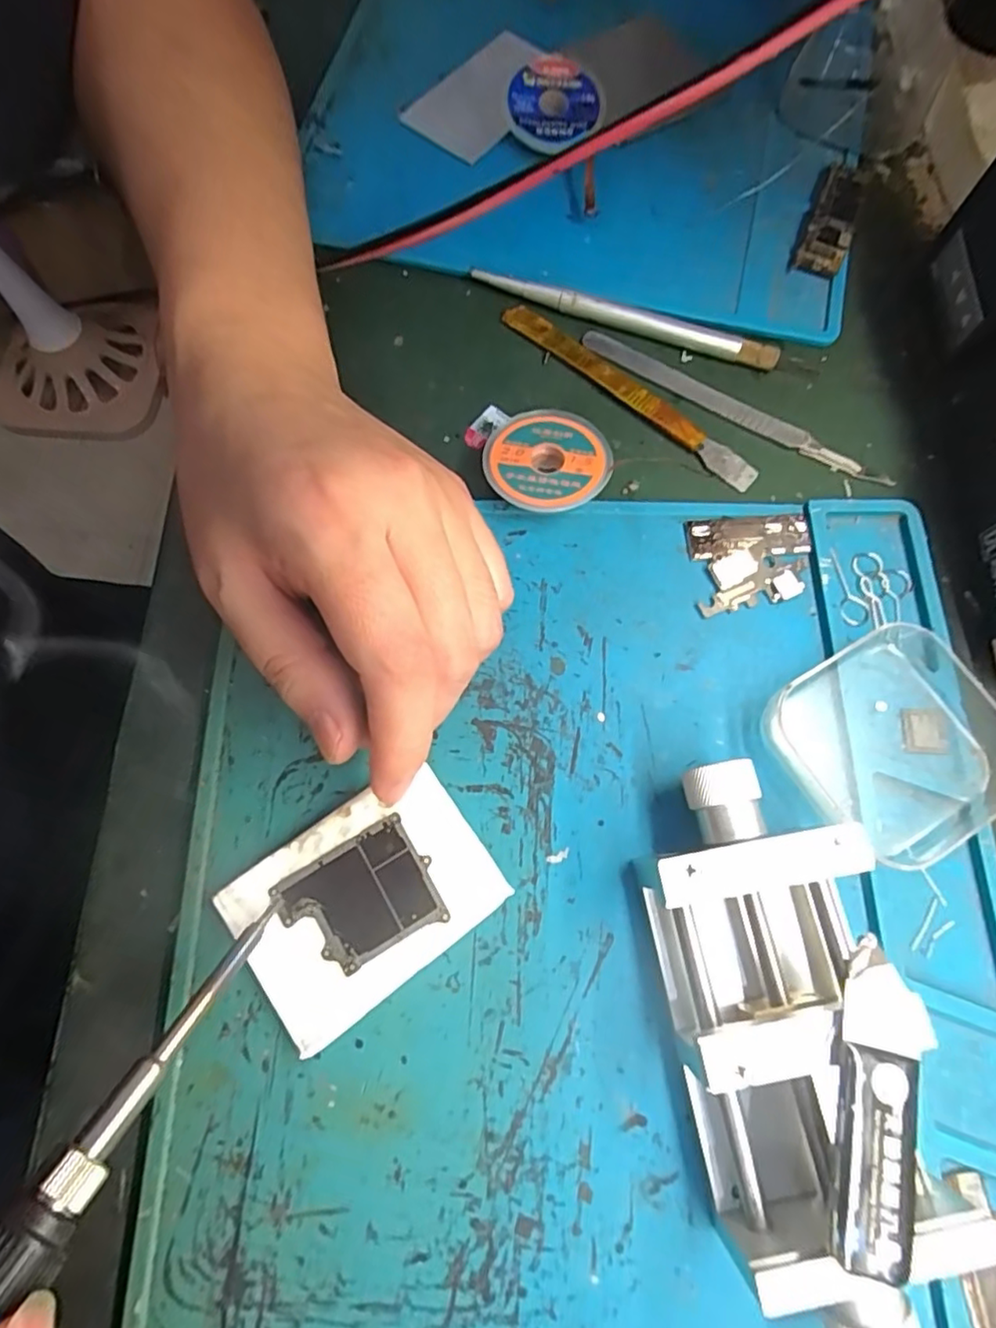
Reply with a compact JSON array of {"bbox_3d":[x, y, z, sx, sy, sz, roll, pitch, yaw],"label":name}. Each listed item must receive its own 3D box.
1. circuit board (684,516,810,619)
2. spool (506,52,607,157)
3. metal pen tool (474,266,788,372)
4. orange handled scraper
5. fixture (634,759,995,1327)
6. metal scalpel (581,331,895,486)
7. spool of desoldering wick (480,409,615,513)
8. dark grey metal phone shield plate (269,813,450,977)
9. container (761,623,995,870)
[{"bbox_3d":[0.090,-0.036,0.218,0.042,0.004,0.035,-4,72,-2],"label":"circuit board"},{"bbox_3d":[0.024,-0.242,0.264,0.040,0.015,0.039,0,72,0],"label":"spool"},{"bbox_3d":[0.049,-0.139,0.245,0.125,0.011,0.007,18,74,6],"label":"metal pen tool"},{"bbox_3d":[0.051,-0.107,0.239,0.118,0.005,0.011,40,76,12],"label":"orange handled scraper"},{"bbox_3d":[0.075,0.096,0.162,0.055,0.032,0.135,-9,72,-3],"label":"fixture"},{"bbox_3d":[0.091,-0.101,0.237,0.127,0.004,0.011,31,74,9],"label":"metal scalpel"},{"bbox_3d":[0.019,-0.074,0.224,0.044,0.013,0.042,0,72,0],"label":"spool of desoldering wick"},{"bbox_3d":[-0.041,0.069,0.180,0.042,0.004,0.033,-29,74,-9],"label":"dark grey metal phone shield plate"},{"bbox_3d":[0.127,0.023,0.192,0.070,0.018,0.064,-29,74,-9],"label":"container"}]

